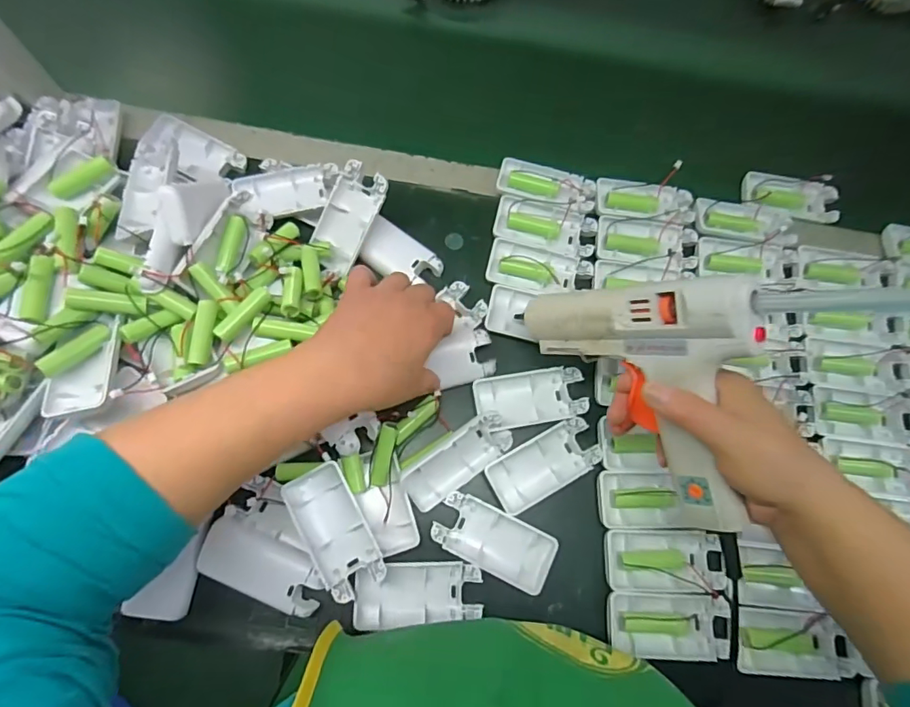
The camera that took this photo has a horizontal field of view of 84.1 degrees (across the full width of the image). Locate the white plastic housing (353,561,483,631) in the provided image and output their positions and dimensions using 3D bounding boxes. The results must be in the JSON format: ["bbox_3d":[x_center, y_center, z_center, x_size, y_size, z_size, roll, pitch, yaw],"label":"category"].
[{"bbox_3d":[-0.028,0.182,0.381,0.093,0.010,0.044,0,74,-4],"label":"white plastic housing"}]

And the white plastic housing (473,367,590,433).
[{"bbox_3d":[0.064,0.039,0.432,0.091,0.015,0.047,-9,75,-6],"label":"white plastic housing"}]

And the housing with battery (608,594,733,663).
[{"bbox_3d":[0.165,0.210,0.387,0.093,0.011,0.046,4,74,-2],"label":"housing with battery"}]

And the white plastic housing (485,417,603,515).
[{"bbox_3d":[0.074,0.092,0.418,0.092,0.012,0.045,-27,78,-10],"label":"white plastic housing"}]

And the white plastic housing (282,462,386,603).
[{"bbox_3d":[-0.089,0.132,0.377,0.044,0.024,0.092,-27,78,-10],"label":"white plastic housing"}]

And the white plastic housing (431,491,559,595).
[{"bbox_3d":[0.032,0.149,0.401,0.095,0.011,0.045,26,74,4],"label":"white plastic housing"}]

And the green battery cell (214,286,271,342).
[{"bbox_3d":[-0.160,-0.030,0.381,0.014,0.014,0.050,36,71,9],"label":"green battery cell"}]

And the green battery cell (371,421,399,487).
[{"bbox_3d":[-0.055,0.079,0.396,0.014,0.012,0.050,12,91,2],"label":"green battery cell"}]

